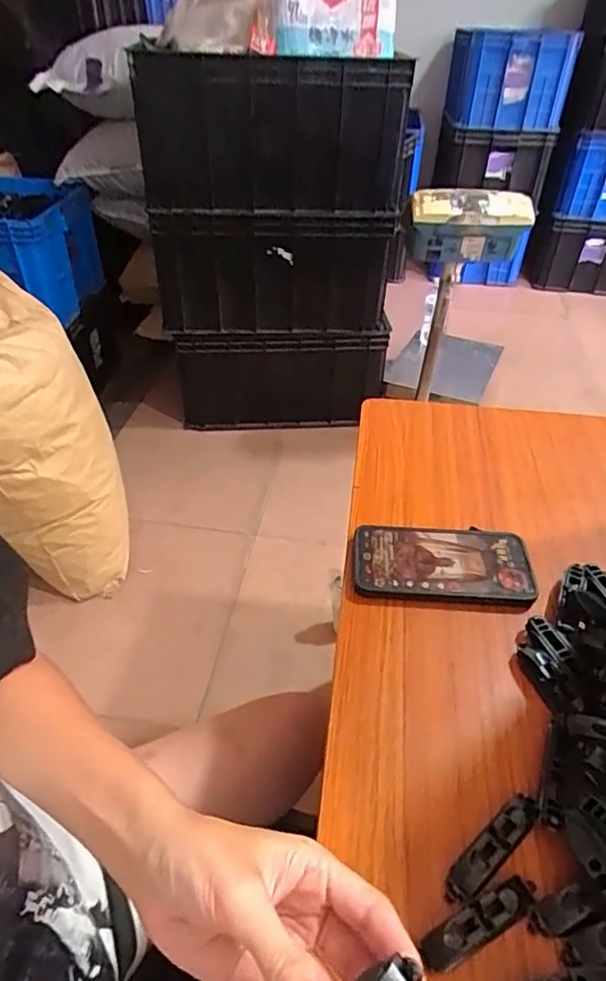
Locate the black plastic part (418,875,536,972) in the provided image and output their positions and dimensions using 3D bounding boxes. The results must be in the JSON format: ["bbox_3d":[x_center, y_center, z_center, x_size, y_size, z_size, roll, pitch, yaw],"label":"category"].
[{"bbox_3d":[0.101,0.242,0.320,0.075,0.012,0.017,-17,45,-20],"label":"black plastic part"}]

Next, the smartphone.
[{"bbox_3d":[0.126,0.070,0.522,0.158,0.014,0.084,5,42,4],"label":"smartphone"}]

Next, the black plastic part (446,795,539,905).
[{"bbox_3d":[0.117,0.219,0.350,0.082,0.015,0.019,-28,50,-29],"label":"black plastic part"}]

